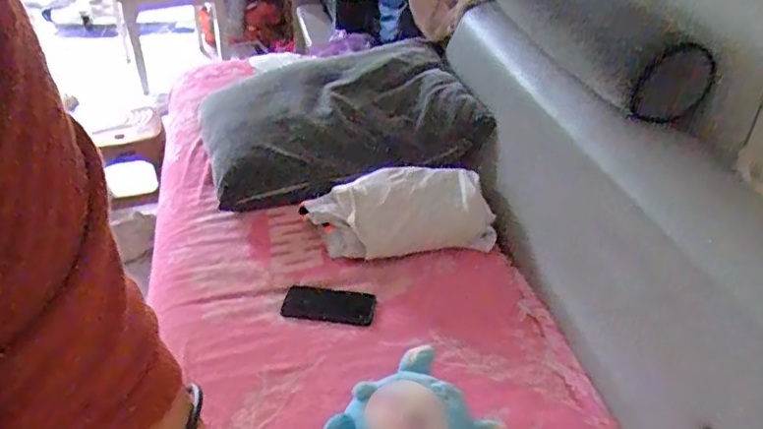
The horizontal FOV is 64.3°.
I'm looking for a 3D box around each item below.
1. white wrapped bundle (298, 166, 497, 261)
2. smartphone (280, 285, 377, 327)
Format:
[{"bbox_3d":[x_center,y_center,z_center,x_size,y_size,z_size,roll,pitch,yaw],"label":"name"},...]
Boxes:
[{"bbox_3d":[0.041,-0.009,1.196,0.351,0.142,0.157,-11,39,-17],"label":"white wrapped bundle"},{"bbox_3d":[-0.093,0.161,1.061,0.157,0.012,0.085,5,37,4],"label":"smartphone"}]

